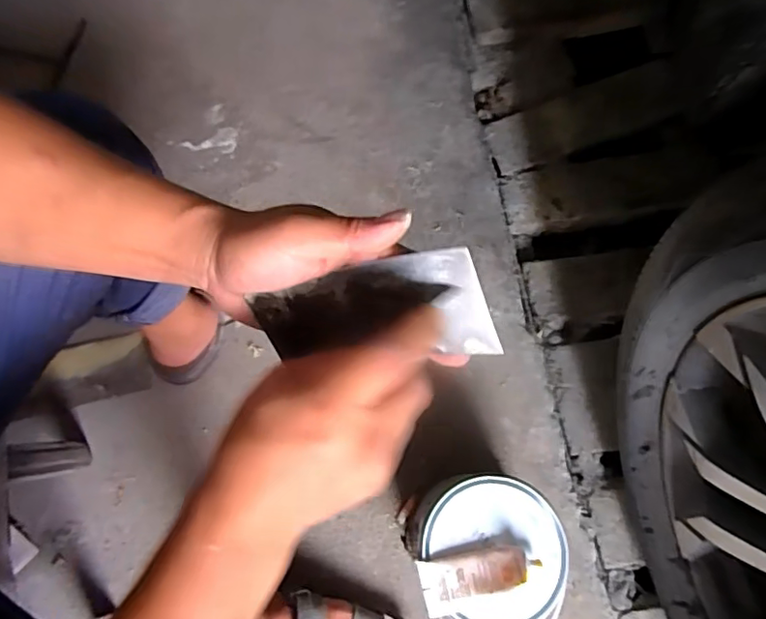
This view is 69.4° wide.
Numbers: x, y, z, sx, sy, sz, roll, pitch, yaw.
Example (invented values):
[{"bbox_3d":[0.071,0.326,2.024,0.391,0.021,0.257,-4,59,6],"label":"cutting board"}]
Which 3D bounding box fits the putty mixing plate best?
[{"bbox_3d":[-0.005,0.005,0.321,0.130,0.070,0.008,-8,33,11],"label":"putty mixing plate"}]

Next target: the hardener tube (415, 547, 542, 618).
[{"bbox_3d":[0.097,0.276,0.569,0.118,0.021,0.051,-18,75,6],"label":"hardener tube"}]

